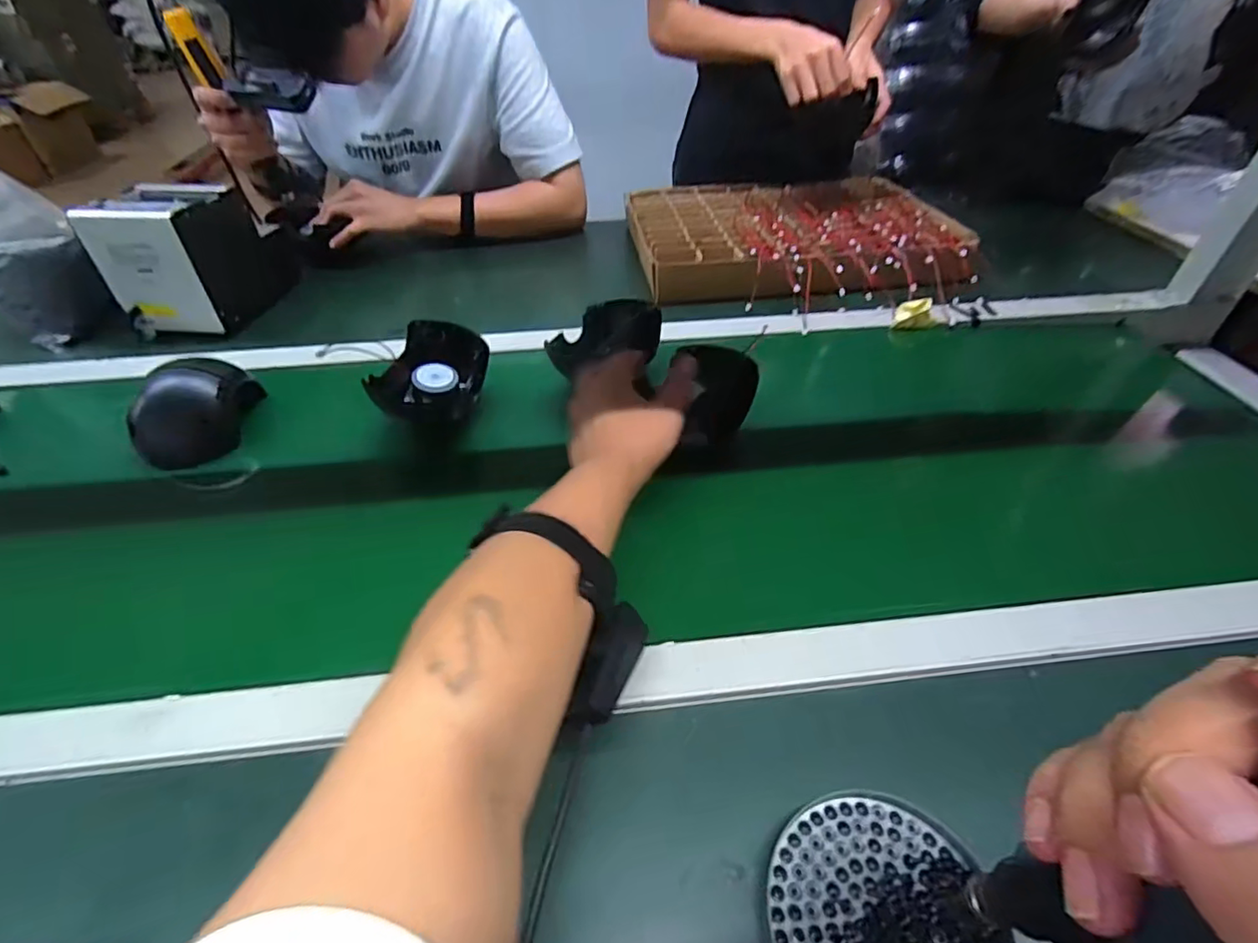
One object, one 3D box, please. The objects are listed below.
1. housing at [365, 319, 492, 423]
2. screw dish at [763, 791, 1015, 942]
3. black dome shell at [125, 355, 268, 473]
[{"bbox_3d":[-0.198,-0.098,0.586,0.087,0.058,0.111,7,44,8],"label":"housing"},{"bbox_3d":[0.124,0.221,0.280,0.110,0.008,0.112,-1,43,1],"label":"screw dish"},{"bbox_3d":[-0.442,-0.064,0.585,0.095,0.068,0.098,-7,44,-6],"label":"black dome shell"}]

